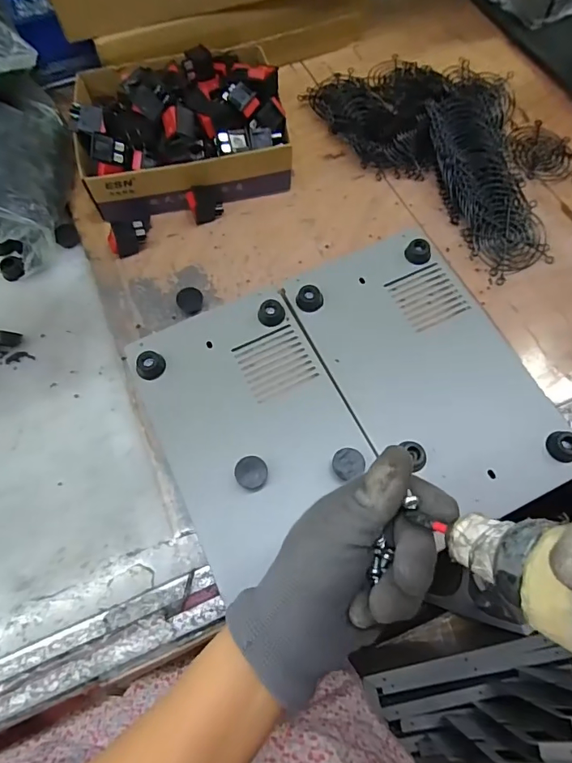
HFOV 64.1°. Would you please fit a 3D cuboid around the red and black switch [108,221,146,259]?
[{"bbox_3d":[-0.159,-0.143,0.459,0.038,0.026,0.025,-26,70,-8],"label":"red and black switch"}]

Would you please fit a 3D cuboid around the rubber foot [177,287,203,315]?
[{"bbox_3d":[-0.092,-0.078,0.441,0.023,0.016,0.021,-1,69,2],"label":"rubber foot"}]

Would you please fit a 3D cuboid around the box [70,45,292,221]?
[{"bbox_3d":[-0.111,-0.270,0.481,0.212,0.087,0.181,-13,69,-3],"label":"box"}]

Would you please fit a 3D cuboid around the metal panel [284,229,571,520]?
[{"bbox_3d":[0.123,-0.013,0.404,0.149,0.032,0.261,-25,70,-8],"label":"metal panel"}]

